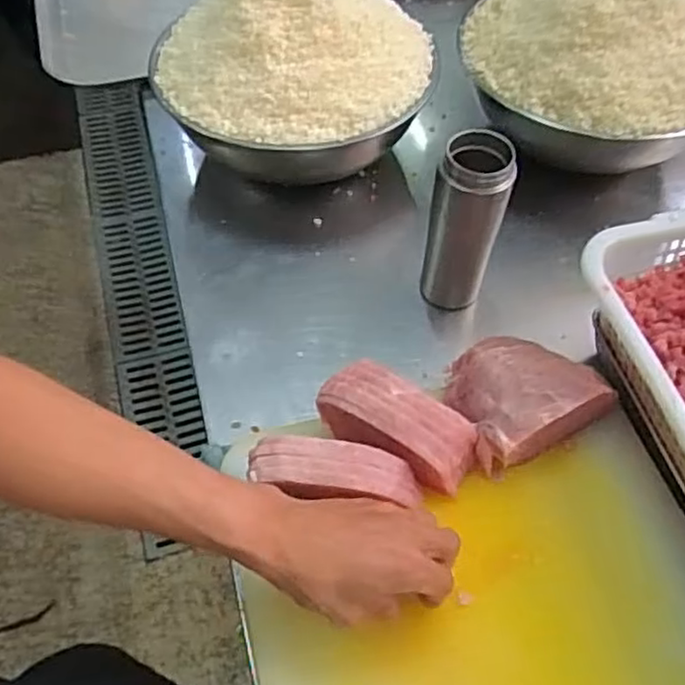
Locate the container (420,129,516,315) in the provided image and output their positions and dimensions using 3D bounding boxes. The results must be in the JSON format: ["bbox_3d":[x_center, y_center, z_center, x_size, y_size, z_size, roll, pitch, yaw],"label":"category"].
[{"bbox_3d":[0.115,-0.108,0.658,0.063,0.172,0.059,15,55,10],"label":"container"}]

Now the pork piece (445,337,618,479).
[{"bbox_3d":[0.141,0.039,0.580,0.114,0.047,0.105,-31,60,-21],"label":"pork piece"}]

